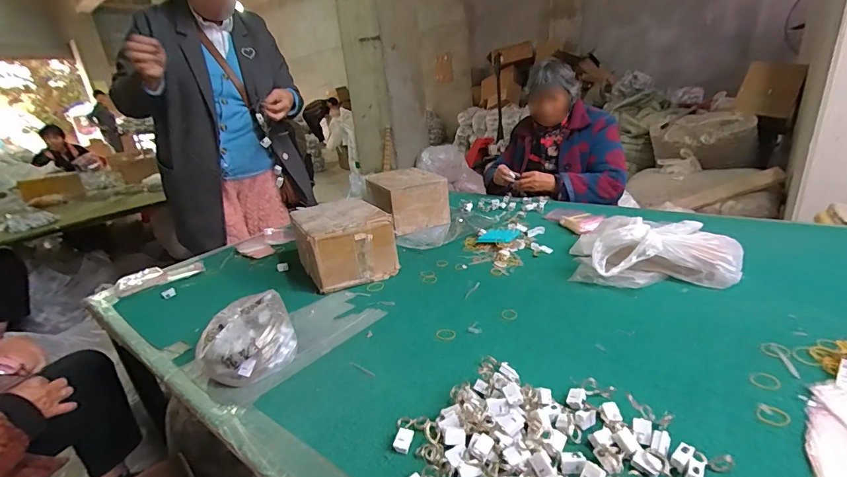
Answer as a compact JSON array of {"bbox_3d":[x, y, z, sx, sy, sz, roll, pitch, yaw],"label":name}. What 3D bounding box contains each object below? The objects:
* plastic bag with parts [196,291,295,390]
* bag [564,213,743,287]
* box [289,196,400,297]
[{"bbox_3d":[-0.312,0.179,0.704,0.157,0.100,0.125,-19,25,-28],"label":"plastic bag with parts"},{"bbox_3d":[0.480,0.026,0.849,0.316,0.103,0.201,6,25,29],"label":"bag"},{"bbox_3d":[-0.212,0.002,1.031,0.205,0.151,0.262,-16,23,-22],"label":"box"}]

